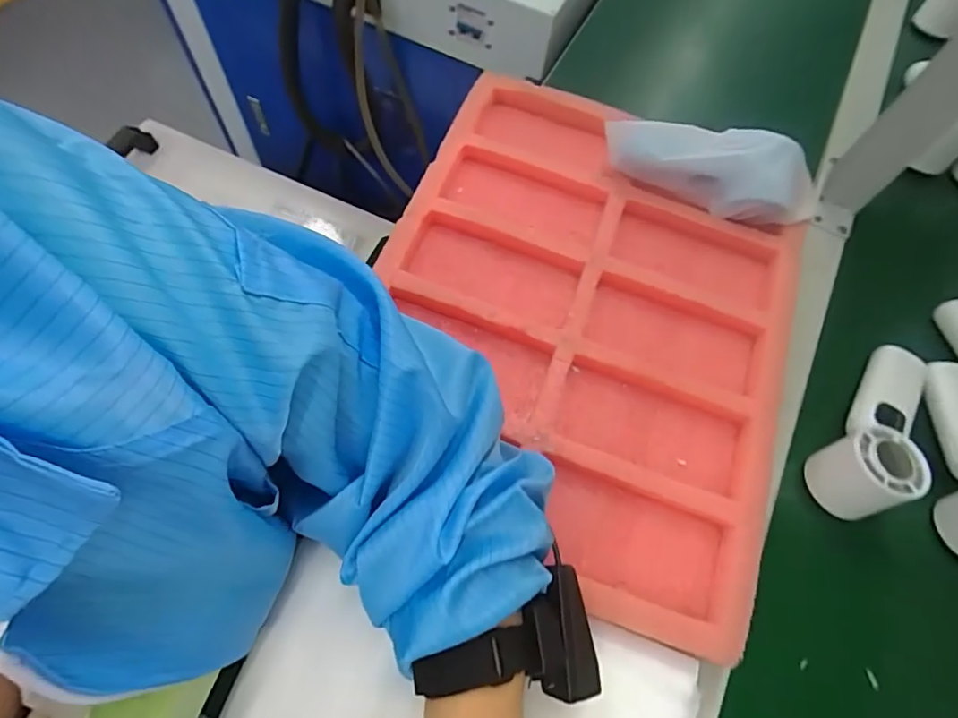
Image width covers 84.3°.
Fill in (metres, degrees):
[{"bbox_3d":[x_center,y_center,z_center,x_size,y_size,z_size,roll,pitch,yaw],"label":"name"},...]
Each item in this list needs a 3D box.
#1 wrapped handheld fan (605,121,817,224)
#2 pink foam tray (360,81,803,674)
[{"bbox_3d":[0.204,-0.165,0.465,0.193,0.055,0.050,17,67,4],"label":"wrapped handheld fan"},{"bbox_3d":[0.084,-0.039,0.436,0.345,0.029,0.414,23,68,6],"label":"pink foam tray"}]

